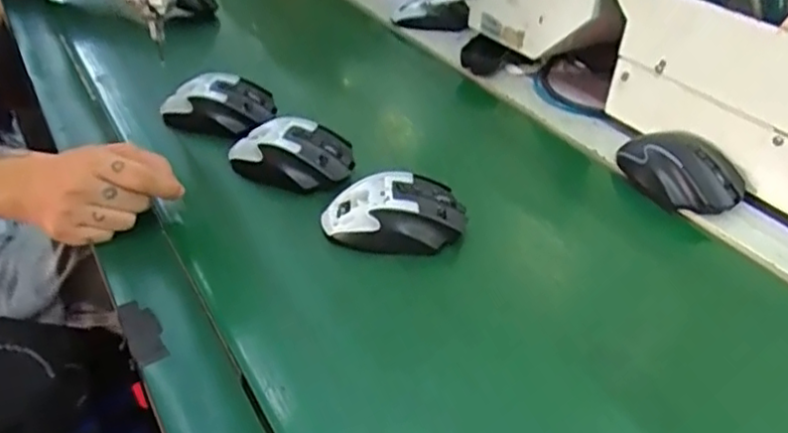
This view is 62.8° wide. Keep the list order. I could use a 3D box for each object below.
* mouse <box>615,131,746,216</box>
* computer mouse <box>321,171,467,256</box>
[{"bbox_3d":[0.263,-0.045,0.590,0.068,0.042,0.112,-13,40,-20],"label":"mouse"},{"bbox_3d":[0.002,0.002,0.533,0.119,0.051,0.064,-4,37,-9],"label":"computer mouse"}]

